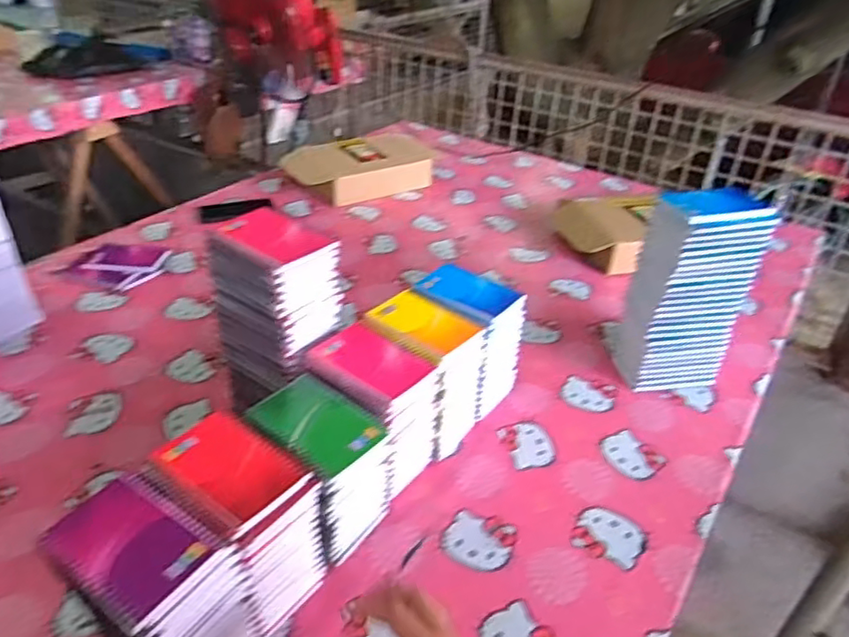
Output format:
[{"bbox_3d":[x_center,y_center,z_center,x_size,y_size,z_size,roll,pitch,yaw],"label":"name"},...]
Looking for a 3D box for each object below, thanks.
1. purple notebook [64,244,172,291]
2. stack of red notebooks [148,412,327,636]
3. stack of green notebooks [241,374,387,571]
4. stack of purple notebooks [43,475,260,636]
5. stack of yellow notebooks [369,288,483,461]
[{"bbox_3d":[-0.569,-0.100,1.168,0.160,0.019,0.136,11,35,13],"label":"purple notebook"},{"bbox_3d":[-0.184,0.208,0.618,0.137,0.175,0.105,23,39,28],"label":"stack of red notebooks"},{"bbox_3d":[-0.114,0.169,0.683,0.126,0.167,0.101,24,40,27],"label":"stack of green notebooks"},{"bbox_3d":[-0.235,0.251,0.551,0.141,0.181,0.099,21,39,24],"label":"stack of purple notebooks"},{"bbox_3d":[-0.006,0.075,0.819,0.136,0.179,0.104,26,41,31],"label":"stack of yellow notebooks"}]

